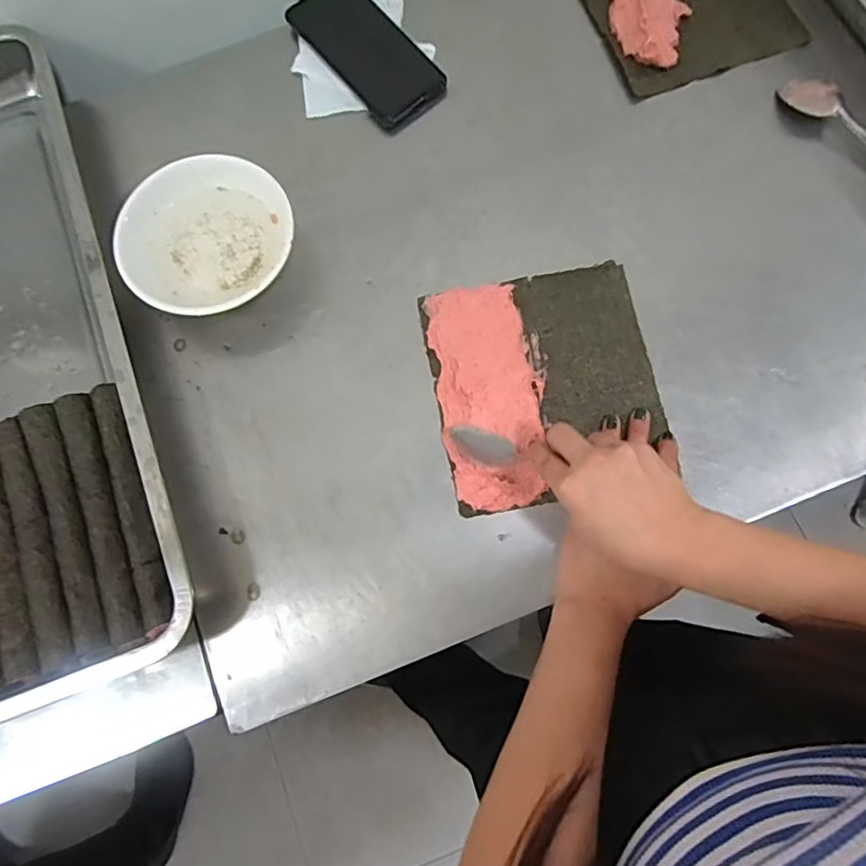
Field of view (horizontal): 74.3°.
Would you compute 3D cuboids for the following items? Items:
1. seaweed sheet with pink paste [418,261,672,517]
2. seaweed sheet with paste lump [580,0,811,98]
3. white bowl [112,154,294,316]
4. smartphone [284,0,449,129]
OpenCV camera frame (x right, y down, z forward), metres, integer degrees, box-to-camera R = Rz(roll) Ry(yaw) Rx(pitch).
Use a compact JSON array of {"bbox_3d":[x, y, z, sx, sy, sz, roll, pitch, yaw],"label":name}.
[{"bbox_3d":[0.092,-0.042,0.472,0.177,0.013,0.189,-10,75,-2],"label":"seaweed sheet with pink paste"},{"bbox_3d":[0.245,-0.431,0.552,0.182,0.033,0.184,-20,77,-2],"label":"seaweed sheet with paste lump"},{"bbox_3d":[-0.188,-0.160,0.491,0.138,0.050,0.138,-1,77,2],"label":"white bowl"},{"bbox_3d":[-0.063,-0.370,0.550,0.078,0.011,0.159,-40,85,-8],"label":"smartphone"}]

